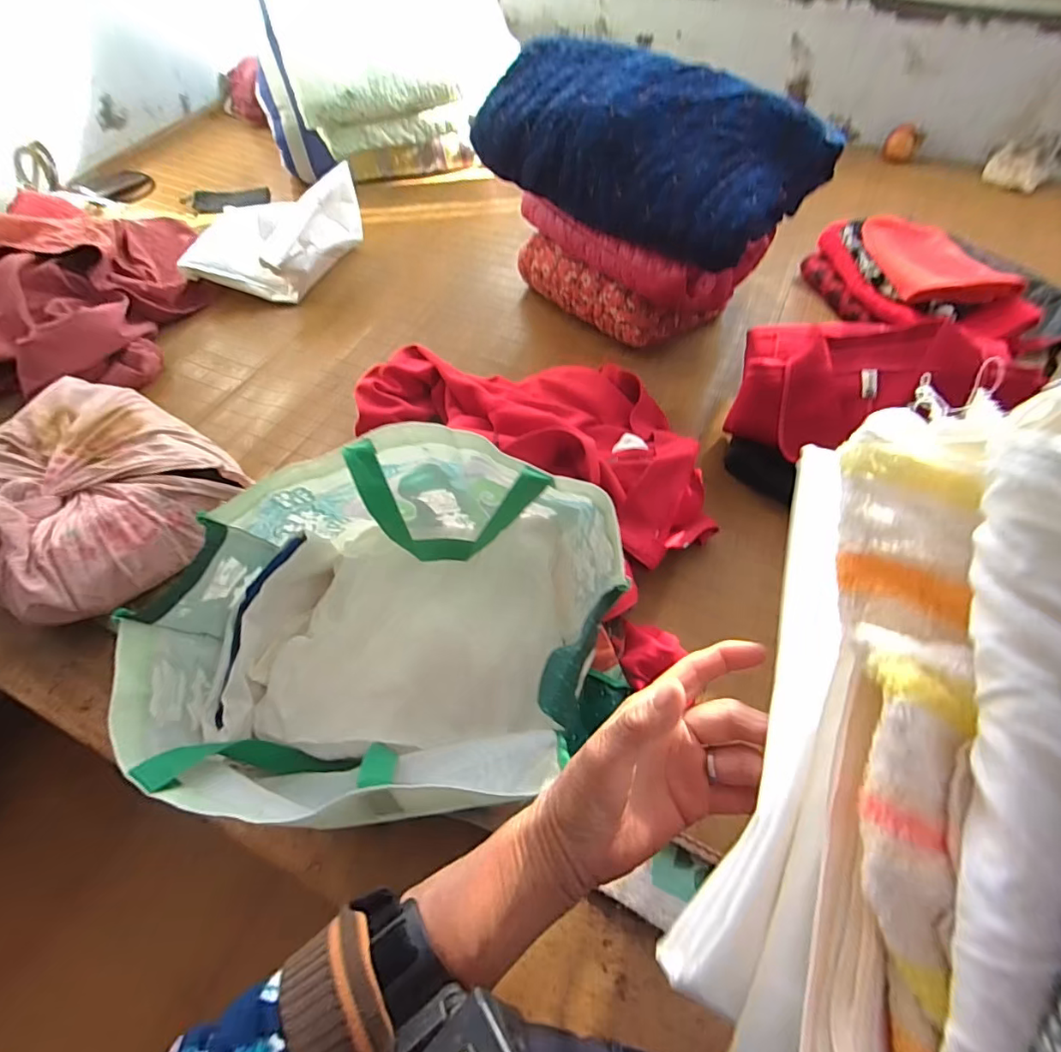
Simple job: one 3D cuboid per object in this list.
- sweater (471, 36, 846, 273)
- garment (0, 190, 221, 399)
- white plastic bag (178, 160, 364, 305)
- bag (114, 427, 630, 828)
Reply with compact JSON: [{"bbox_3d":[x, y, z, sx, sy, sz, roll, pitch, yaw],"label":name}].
[{"bbox_3d":[0.157,-0.577,0.786,0.528,0.141,0.234,34,66,20],"label":"sweater"},{"bbox_3d":[-0.845,-0.445,0.961,0.348,0.179,0.492,0,59,1],"label":"garment"},{"bbox_3d":[-0.522,-0.596,1.065,0.296,0.137,0.241,3,59,3],"label":"white plastic bag"},{"bbox_3d":[-0.123,0.082,0.457,0.376,0.188,0.306,-5,59,-2],"label":"bag"}]

